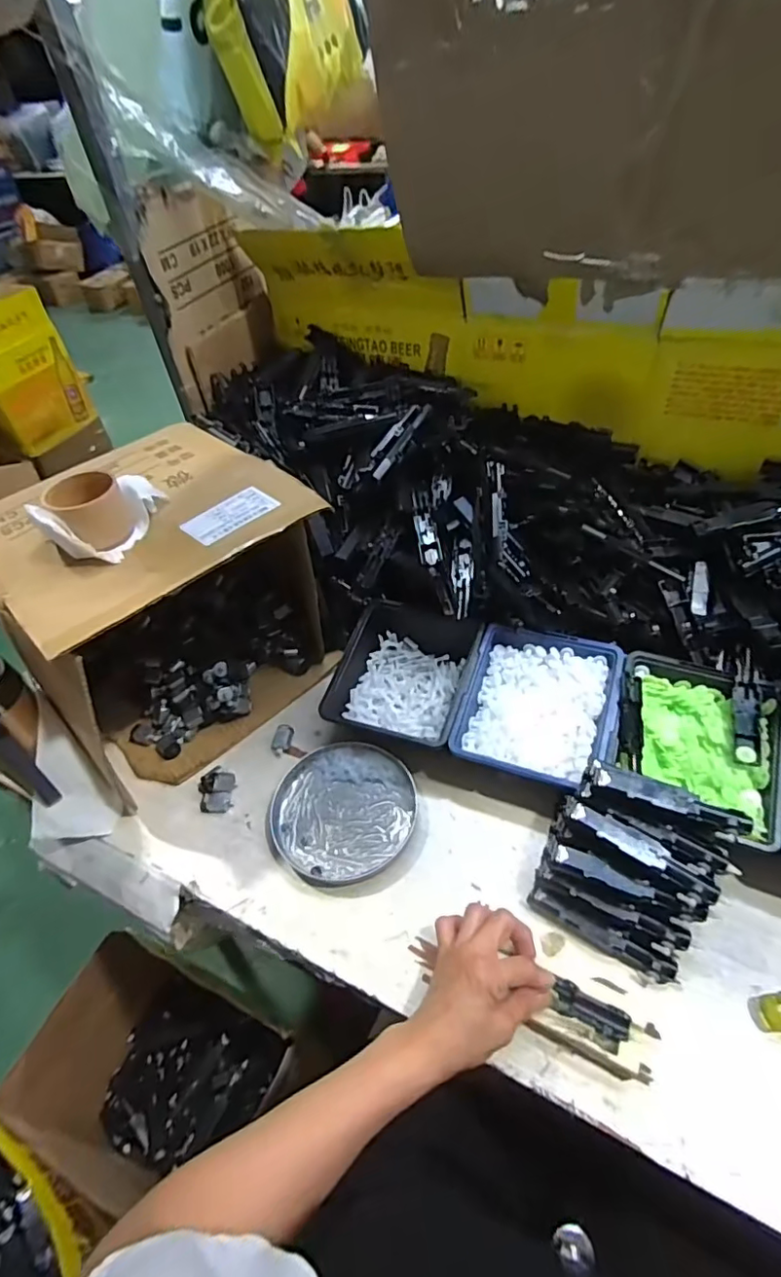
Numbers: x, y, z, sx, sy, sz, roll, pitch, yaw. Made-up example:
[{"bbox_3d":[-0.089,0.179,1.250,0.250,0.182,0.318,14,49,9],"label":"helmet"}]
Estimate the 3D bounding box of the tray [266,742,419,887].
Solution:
[{"bbox_3d":[-0.050,0.175,0.562,0.143,0.014,0.144,-4,48,4],"label":"tray"}]

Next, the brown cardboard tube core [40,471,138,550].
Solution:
[{"bbox_3d":[-0.270,-0.115,0.496,0.062,0.051,0.059,-37,54,-24],"label":"brown cardboard tube core"}]

